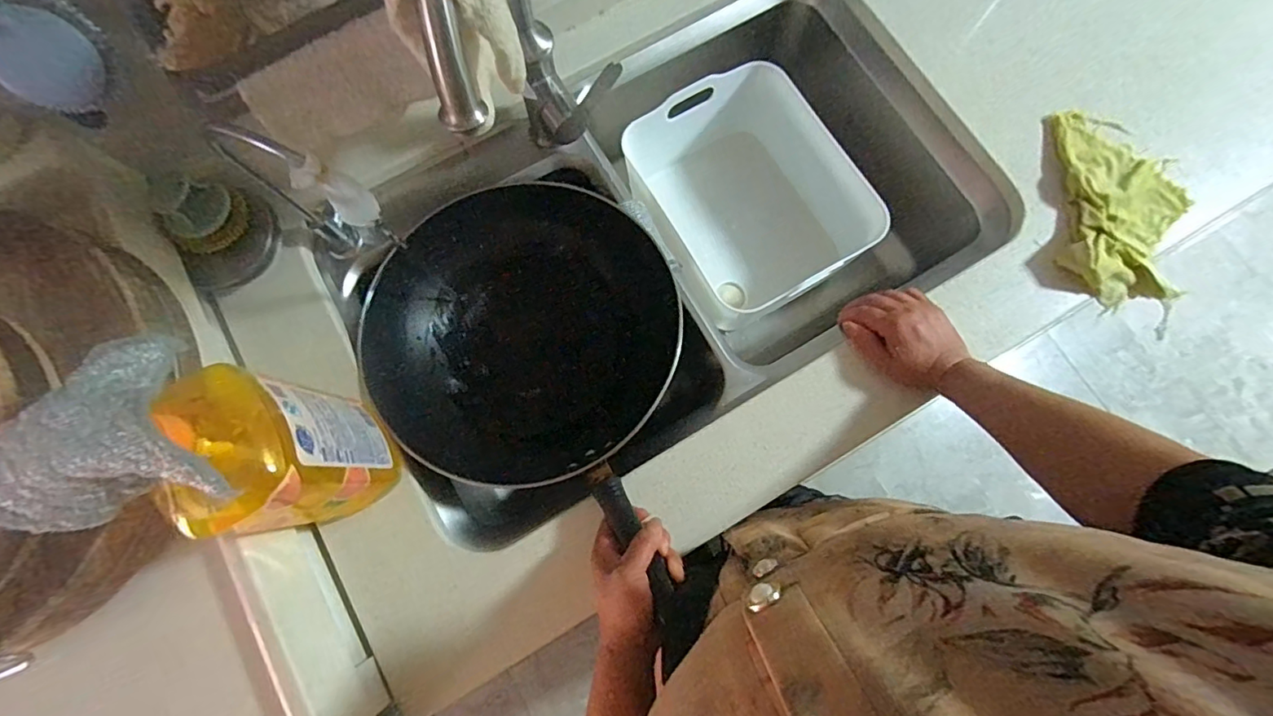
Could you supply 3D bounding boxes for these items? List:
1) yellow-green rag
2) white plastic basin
[{"bbox_3d":[0.538,-0.170,0.593,0.139,0.028,0.217,5,78,1],"label":"yellow-green rag"},{"bbox_3d":[0.143,-0.213,0.740,0.250,0.128,0.311,-29,79,-6],"label":"white plastic basin"}]

